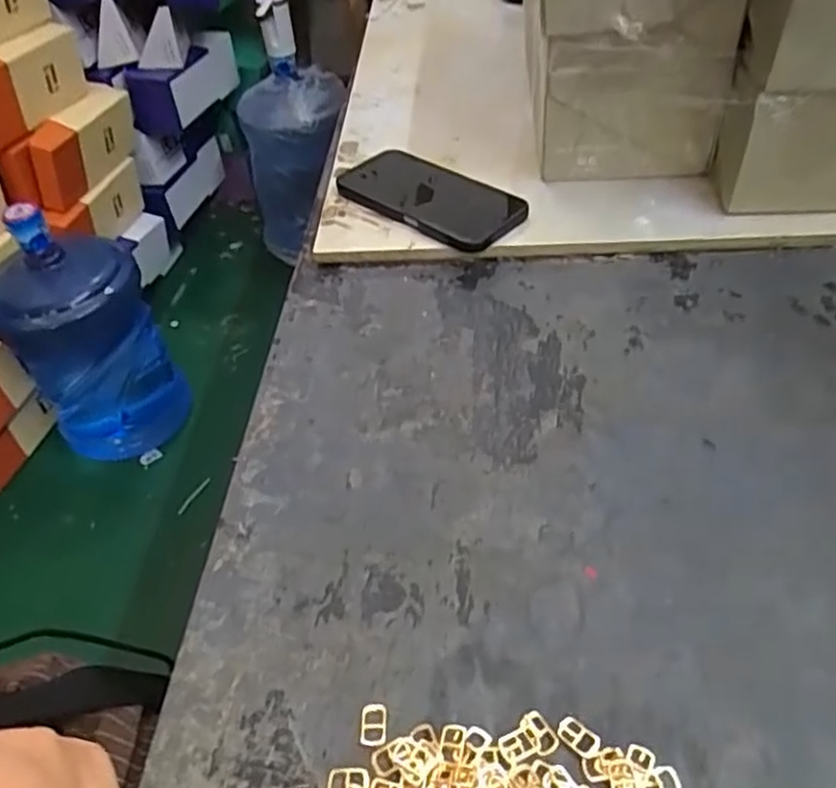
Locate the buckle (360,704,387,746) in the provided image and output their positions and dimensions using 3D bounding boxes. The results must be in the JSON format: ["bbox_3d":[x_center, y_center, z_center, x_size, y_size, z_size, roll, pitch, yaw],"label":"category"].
[{"bbox_3d":[-0.021,0.152,0.313,0.012,0.004,0.018,-2,46,4],"label":"buckle"}]

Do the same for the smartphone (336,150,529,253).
[{"bbox_3d":[0.010,-0.174,0.592,0.180,0.013,0.086,33,59,30],"label":"smartphone"}]

